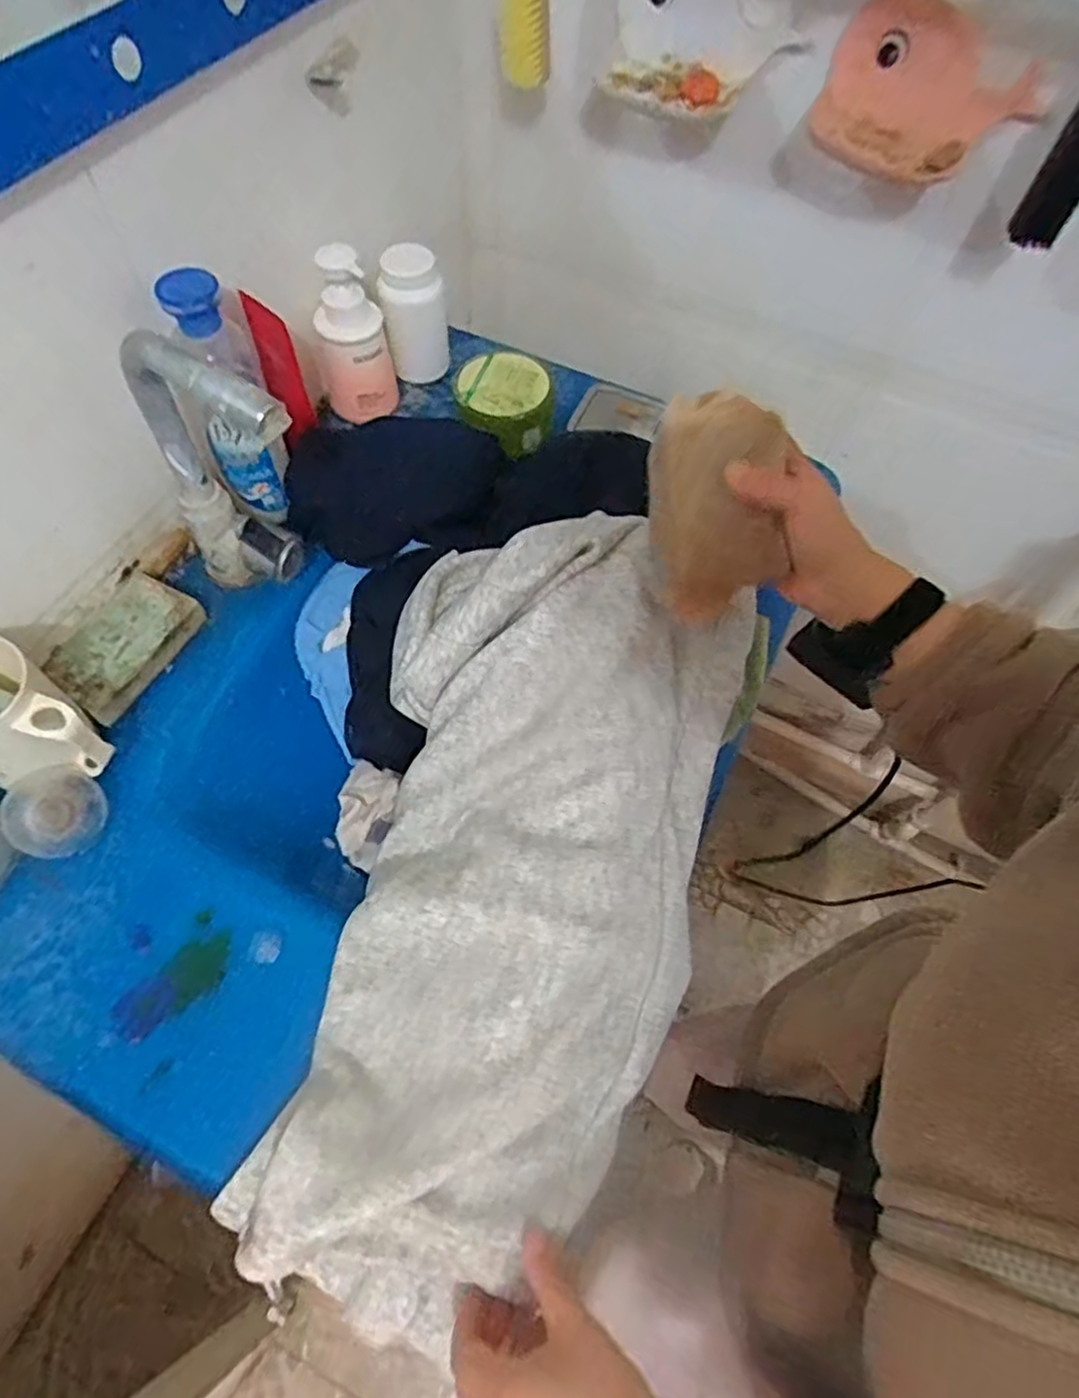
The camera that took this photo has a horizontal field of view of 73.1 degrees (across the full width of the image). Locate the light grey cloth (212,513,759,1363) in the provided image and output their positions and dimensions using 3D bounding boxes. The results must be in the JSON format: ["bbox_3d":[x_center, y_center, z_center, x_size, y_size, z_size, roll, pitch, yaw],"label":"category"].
[{"bbox_3d":[-0.020,0.116,0.503,0.252,0.109,0.498,14,67,5],"label":"light grey cloth"}]

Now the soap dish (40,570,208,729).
[{"bbox_3d":[-0.346,-0.046,0.609,0.070,0.023,0.122,24,63,11],"label":"soap dish"}]

